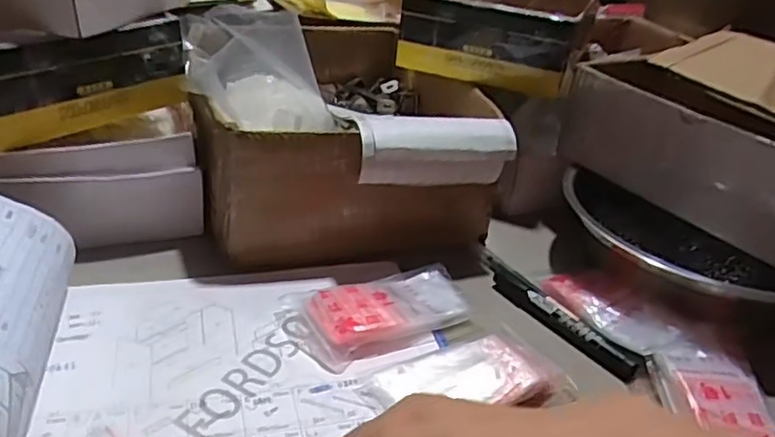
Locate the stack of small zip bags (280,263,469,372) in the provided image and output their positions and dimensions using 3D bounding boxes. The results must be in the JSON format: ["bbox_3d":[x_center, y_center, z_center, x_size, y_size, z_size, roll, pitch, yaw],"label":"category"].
[{"bbox_3d":[-0.004,0.066,0.473,0.137,0.023,0.071,-11,34,-29],"label":"stack of small zip bags"}]

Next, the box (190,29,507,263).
[{"bbox_3d":[-0.056,-0.096,0.638,0.262,0.135,0.339,-6,32,-22],"label":"box"}]

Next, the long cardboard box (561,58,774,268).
[{"bbox_3d":[0.269,-0.056,0.528,0.082,0.098,0.252,-13,35,-31],"label":"long cardboard box"}]

